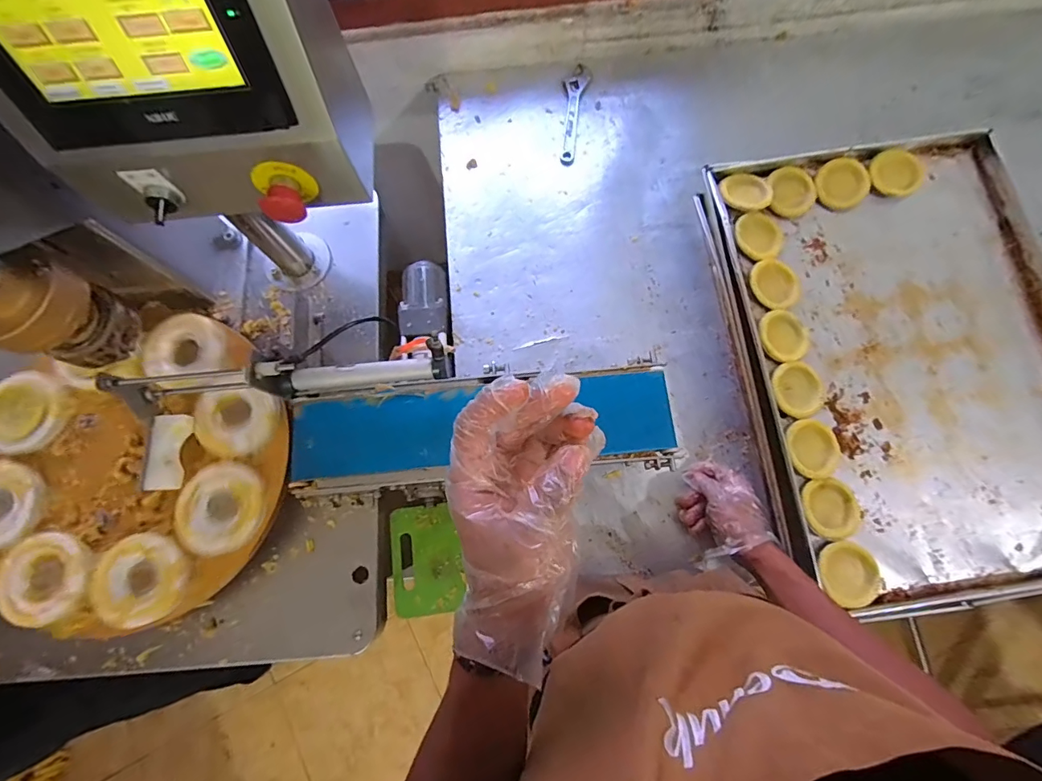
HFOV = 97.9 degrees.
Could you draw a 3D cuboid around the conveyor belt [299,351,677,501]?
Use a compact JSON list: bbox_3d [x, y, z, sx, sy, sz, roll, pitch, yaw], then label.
[{"bbox_3d":[-0.047,0.049,0.577,0.473,0.044,0.147,-7,76,-1],"label":"conveyor belt"}]

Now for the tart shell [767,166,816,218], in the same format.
[{"bbox_3d":[0.389,-0.287,0.653,0.063,0.017,0.070,-5,76,-1],"label":"tart shell"}]

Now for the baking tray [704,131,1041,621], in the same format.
[{"bbox_3d":[0.508,-0.050,0.598,0.418,0.042,0.601,-7,76,-1],"label":"baking tray"}]

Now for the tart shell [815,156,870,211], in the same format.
[{"bbox_3d":[0.460,-0.296,0.650,0.066,0.023,0.068,0,76,1],"label":"tart shell"}]

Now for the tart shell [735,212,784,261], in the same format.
[{"bbox_3d":[0.334,-0.217,0.634,0.075,0.018,0.068,-32,78,-7],"label":"tart shell"}]

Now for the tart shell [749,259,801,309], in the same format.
[{"bbox_3d":[0.349,-0.147,0.622,0.067,0.022,0.070,-42,79,-9],"label":"tart shell"}]

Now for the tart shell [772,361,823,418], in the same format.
[{"bbox_3d":[0.360,-0.001,0.591,0.067,0.021,0.070,0,76,1],"label":"tart shell"}]

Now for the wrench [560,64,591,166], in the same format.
[{"bbox_3d":[0.087,-0.461,0.756,0.039,0.019,0.178,7,77,3],"label":"wrench"}]

